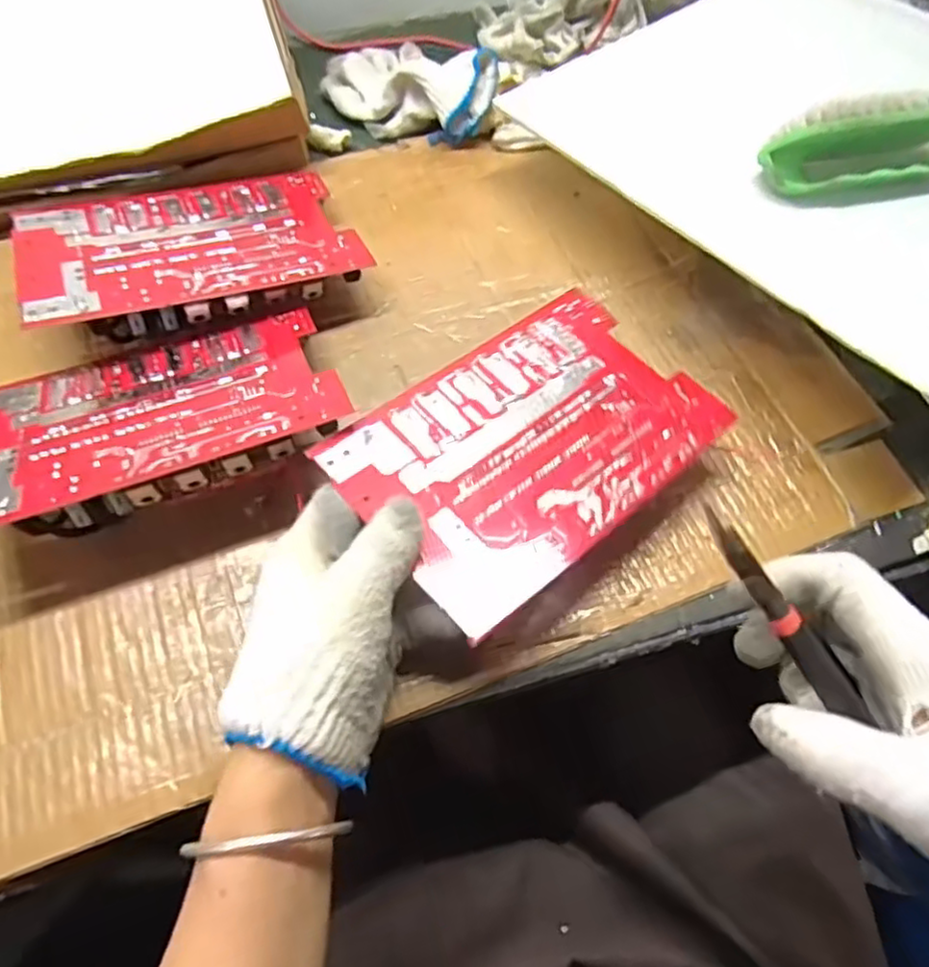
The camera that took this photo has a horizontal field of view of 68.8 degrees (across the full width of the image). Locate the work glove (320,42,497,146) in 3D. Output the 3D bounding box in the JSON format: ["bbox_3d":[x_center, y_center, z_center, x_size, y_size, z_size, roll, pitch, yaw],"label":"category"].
[{"bbox_3d":[-0.045,-0.327,0.540,0.146,0.047,0.100,9,63,3],"label":"work glove"}]

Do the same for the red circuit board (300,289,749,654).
[{"bbox_3d":[0.035,-0.025,0.358,0.192,0.017,0.127,-38,69,-19],"label":"red circuit board"}]

